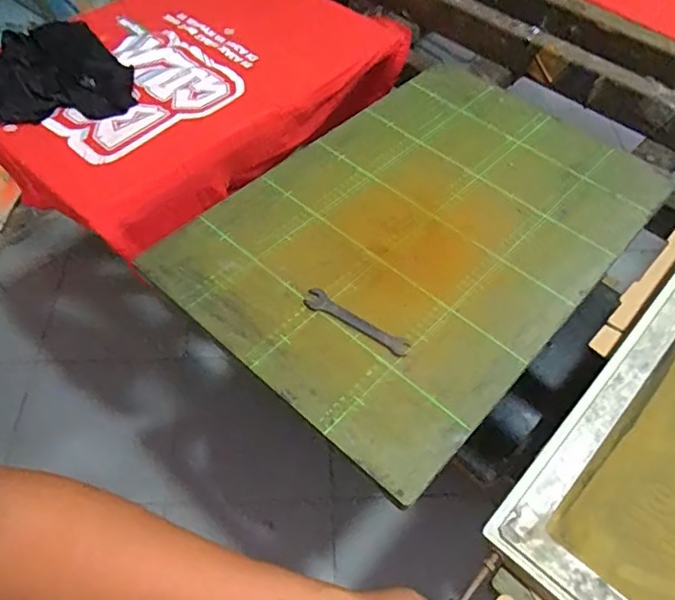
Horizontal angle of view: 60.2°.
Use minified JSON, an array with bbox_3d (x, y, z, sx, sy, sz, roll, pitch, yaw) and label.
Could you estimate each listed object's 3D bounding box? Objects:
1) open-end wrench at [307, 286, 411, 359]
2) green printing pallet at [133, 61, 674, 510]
[{"bbox_3d":[0.020,0.024,0.616,0.122,0.011,0.022,29,58,18],"label":"open-end wrench"},{"bbox_3d":[0.109,-0.093,0.707,0.385,0.027,0.567,37,59,23],"label":"green printing pallet"}]

